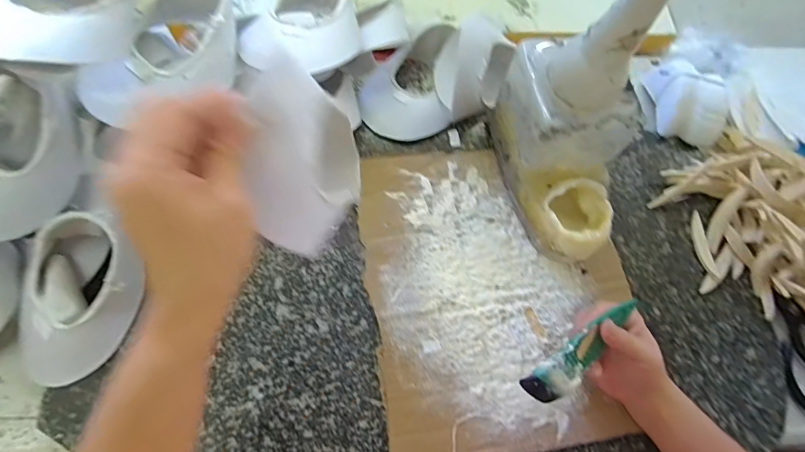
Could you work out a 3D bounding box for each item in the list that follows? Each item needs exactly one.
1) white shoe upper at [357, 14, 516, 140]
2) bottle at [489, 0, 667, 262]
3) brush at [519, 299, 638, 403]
[{"bbox_3d":[0.029,-0.180,0.503,0.162,0.083,0.146,-38,74,-17],"label":"white shoe upper"},{"bbox_3d":[0.173,-0.096,0.381,0.100,0.252,0.197,-5,68,-5],"label":"bottle"},{"bbox_3d":[0.153,0.108,0.356,0.127,0.012,0.039,-28,111,-21],"label":"brush"}]

